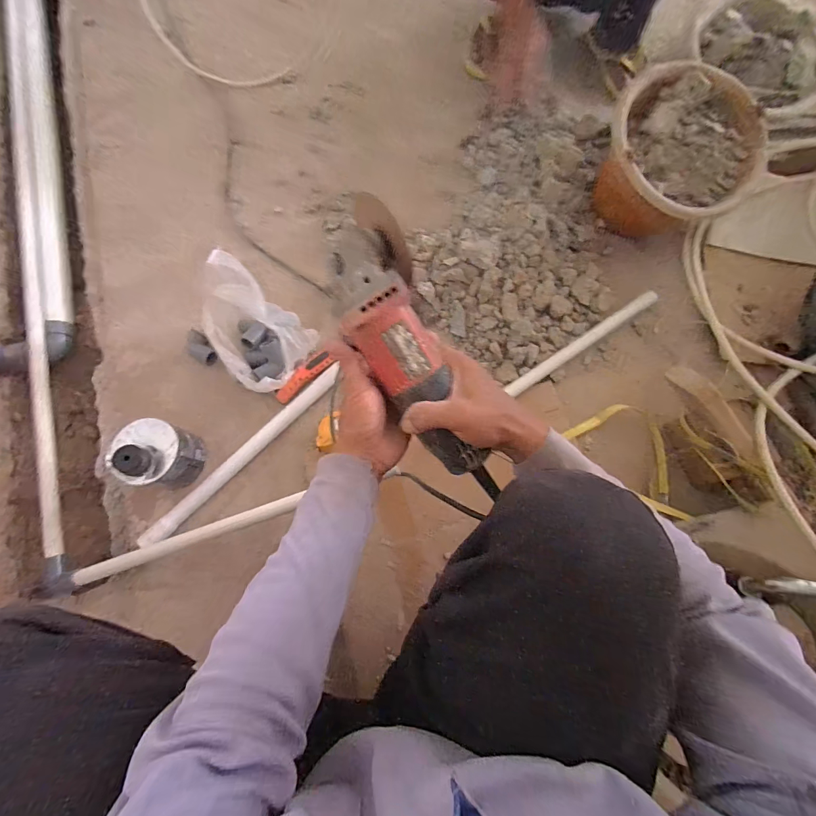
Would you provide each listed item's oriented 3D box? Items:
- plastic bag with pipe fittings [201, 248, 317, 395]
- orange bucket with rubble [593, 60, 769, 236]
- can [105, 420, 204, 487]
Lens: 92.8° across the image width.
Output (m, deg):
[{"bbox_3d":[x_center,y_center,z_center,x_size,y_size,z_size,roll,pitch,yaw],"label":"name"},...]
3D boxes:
[{"bbox_3d":[-0.259,-0.130,0.639,0.147,0.125,0.204,-43,80,-12],"label":"plastic bag with pipe fittings"},{"bbox_3d":[0.436,-0.407,0.665,0.228,0.159,0.213,26,75,5],"label":"orange bucket with rubble"},{"bbox_3d":[-0.375,0.070,0.588,0.093,0.127,0.090,1,75,-2],"label":"can"}]

